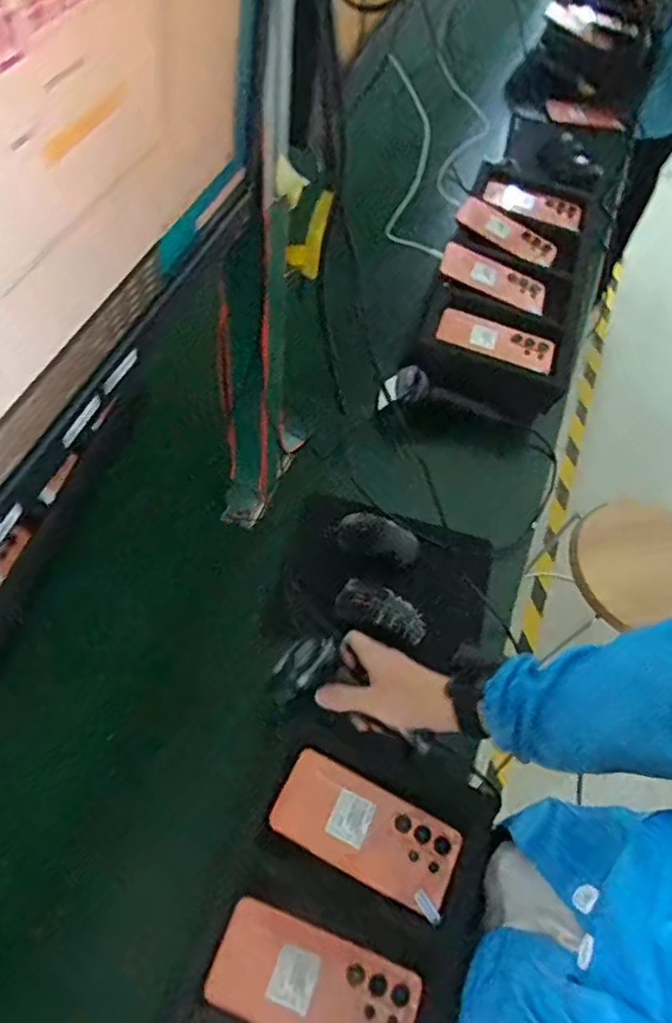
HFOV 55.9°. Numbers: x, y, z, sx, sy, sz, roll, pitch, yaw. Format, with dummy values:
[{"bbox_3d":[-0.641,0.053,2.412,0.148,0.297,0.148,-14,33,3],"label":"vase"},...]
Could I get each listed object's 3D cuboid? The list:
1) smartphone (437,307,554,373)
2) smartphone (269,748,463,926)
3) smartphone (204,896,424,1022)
[{"bbox_3d":[0.238,-0.255,0.943,0.173,0.009,0.079,24,60,7],"label":"smartphone"},{"bbox_3d":[0.029,0.297,0.593,0.170,0.015,0.081,27,61,9],"label":"smartphone"},{"bbox_3d":[-0.017,0.396,0.531,0.169,0.011,0.081,21,60,5],"label":"smartphone"}]

